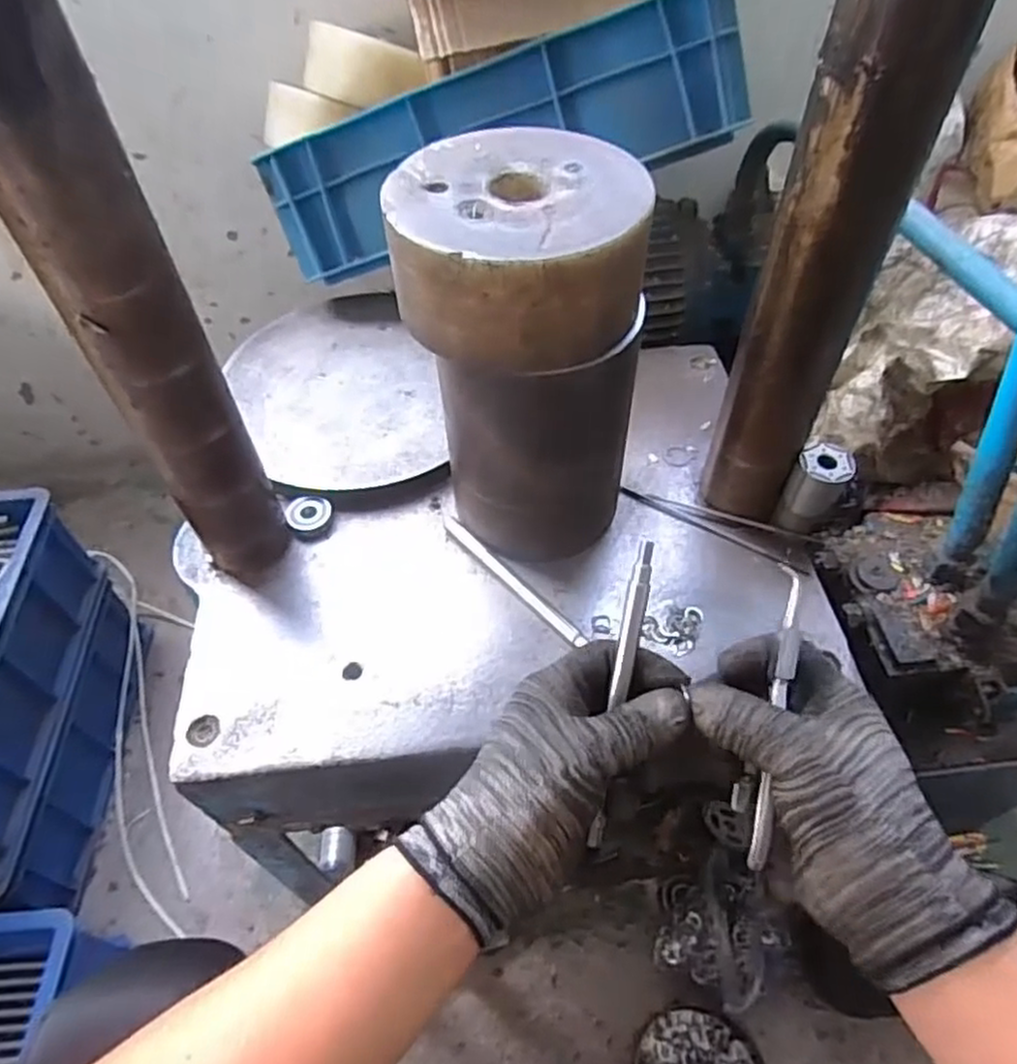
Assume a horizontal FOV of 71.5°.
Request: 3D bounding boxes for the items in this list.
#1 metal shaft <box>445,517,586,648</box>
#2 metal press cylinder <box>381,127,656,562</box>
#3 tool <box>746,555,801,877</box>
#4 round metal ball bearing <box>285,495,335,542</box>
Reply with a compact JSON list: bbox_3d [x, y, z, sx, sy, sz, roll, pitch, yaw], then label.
[{"bbox_3d":[0.002,0.035,0.530,0.012,0.009,0.151,-36,59,-23],"label":"metal shaft"},{"bbox_3d":[0.011,-0.107,0.483,0.142,0.254,0.141,-3,52,0],"label":"metal press cylinder"},{"bbox_3d":[0.130,0.087,0.346,0.011,0.011,0.146,12,77,11],"label":"tool"},{"bbox_3d":[-0.158,-0.011,0.566,0.034,0.017,0.036,4,52,6],"label":"round metal ball bearing"}]

